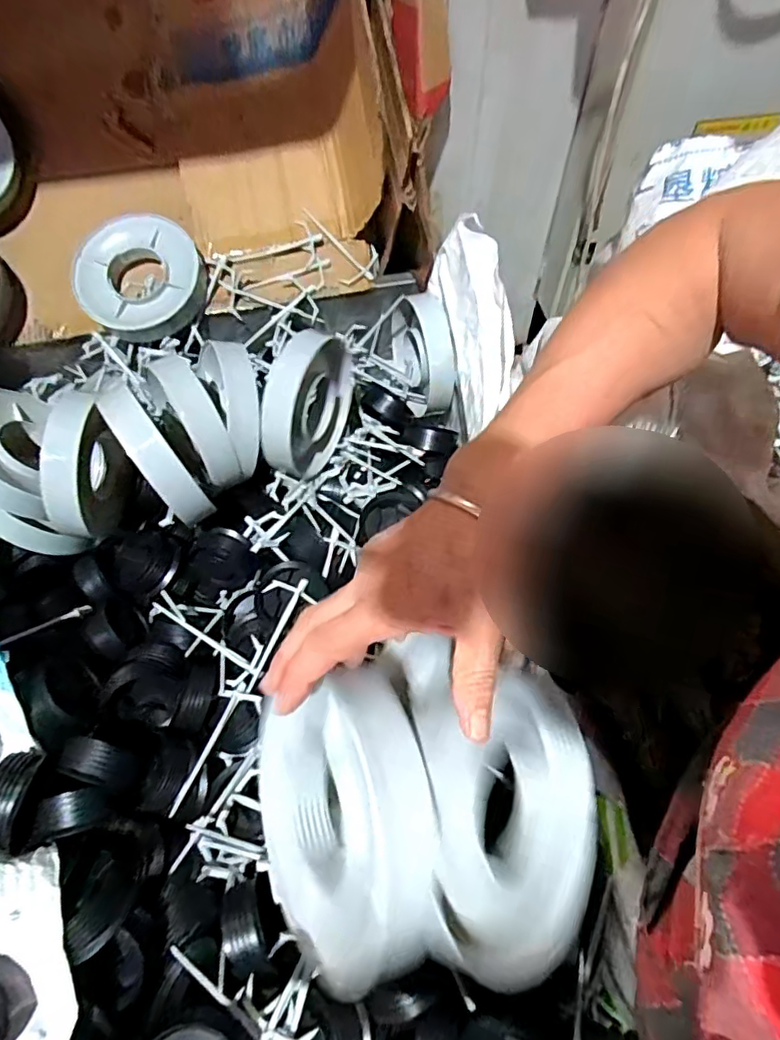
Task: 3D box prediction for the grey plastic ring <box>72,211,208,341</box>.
[{"bbox_3d":[-0.314,-0.310,0.718,0.148,0.028,0.158,1,85,-6],"label":"grey plastic ring"}]

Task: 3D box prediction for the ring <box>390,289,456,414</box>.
[{"bbox_3d":[0.042,-0.228,0.764,0.047,0.134,0.158,-13,63,-5],"label":"ring"}]

